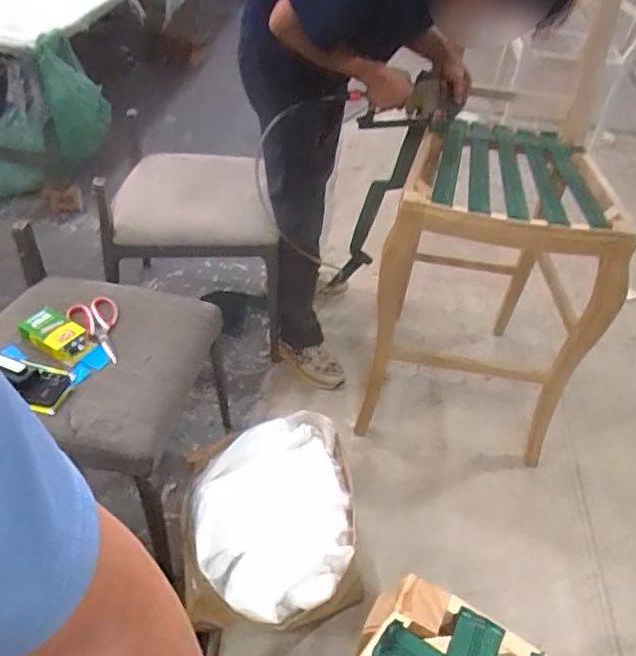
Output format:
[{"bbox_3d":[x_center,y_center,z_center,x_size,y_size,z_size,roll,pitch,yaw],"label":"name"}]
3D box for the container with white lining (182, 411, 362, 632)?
[{"bbox_3d":[-0.097,0.447,1.312,0.358,0.274,0.412,-2,43,-9],"label":"container with white lining"}]

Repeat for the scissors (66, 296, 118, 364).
[{"bbox_3d":[-0.456,0.005,1.269,0.099,0.017,0.169,-20,62,-23],"label":"scissors"}]

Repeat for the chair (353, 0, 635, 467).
[{"bbox_3d":[0.458,-0.118,1.555,0.492,0.713,0.610,19,44,14],"label":"chair"}]

